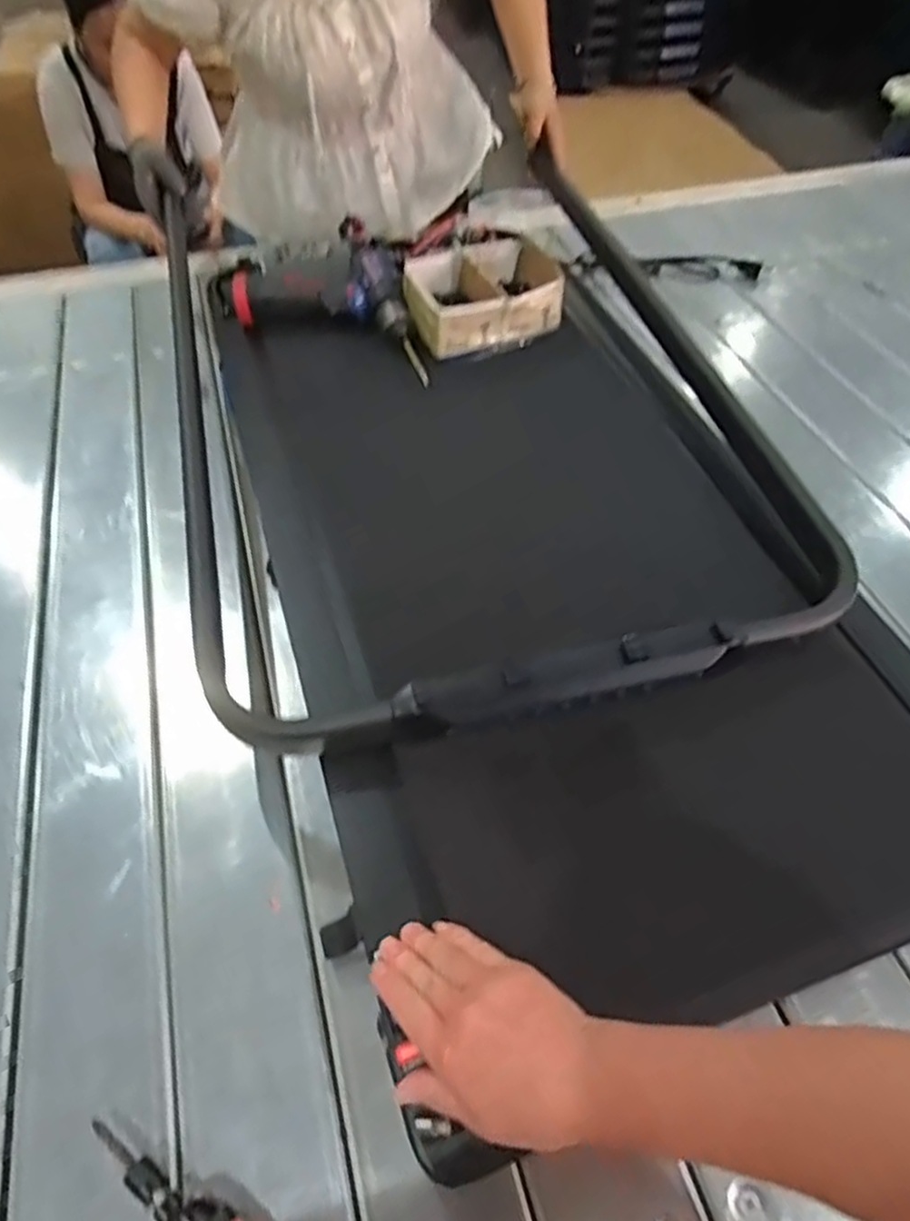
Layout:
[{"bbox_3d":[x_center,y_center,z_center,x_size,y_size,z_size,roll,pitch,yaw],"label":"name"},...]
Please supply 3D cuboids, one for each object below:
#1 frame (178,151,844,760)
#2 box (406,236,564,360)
[{"bbox_3d":[0.001,-0.235,0.749,0.556,0.092,0.758,-11,52,-9],"label":"frame"},{"bbox_3d":[0.034,-0.386,0.883,0.194,0.060,0.147,-22,54,-17],"label":"box"}]

